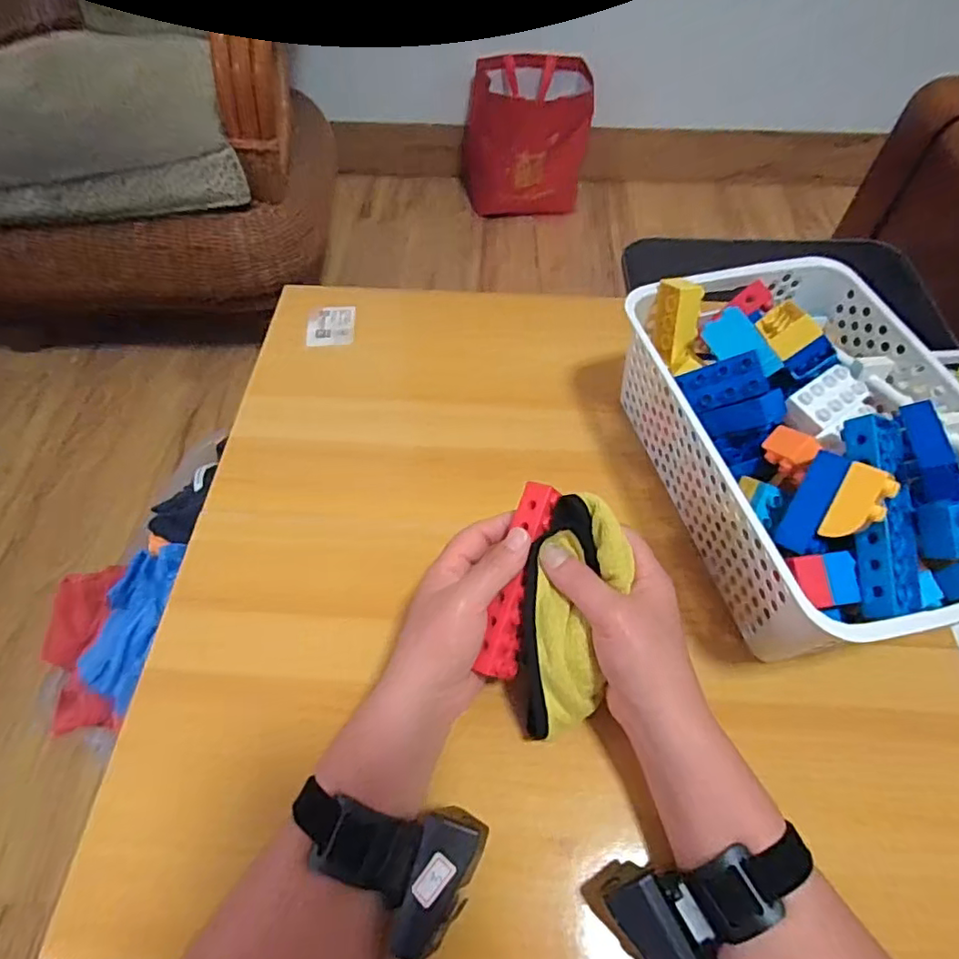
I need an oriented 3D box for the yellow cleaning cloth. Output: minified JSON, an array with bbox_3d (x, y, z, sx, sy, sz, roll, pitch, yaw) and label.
[{"bbox_3d":[0.057,0.087,0.376,0.060,0.024,0.153,10,91,6],"label":"yellow cleaning cloth"}]

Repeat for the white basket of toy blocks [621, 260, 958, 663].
[{"bbox_3d":[0.245,-0.029,0.446,0.208,0.118,0.308,-11,57,-8],"label":"white basket of toy blocks"}]

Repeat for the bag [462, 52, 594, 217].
[{"bbox_3d":[0.119,-0.852,1.498,0.303,0.289,0.223,-5,57,-4],"label":"bag"}]

